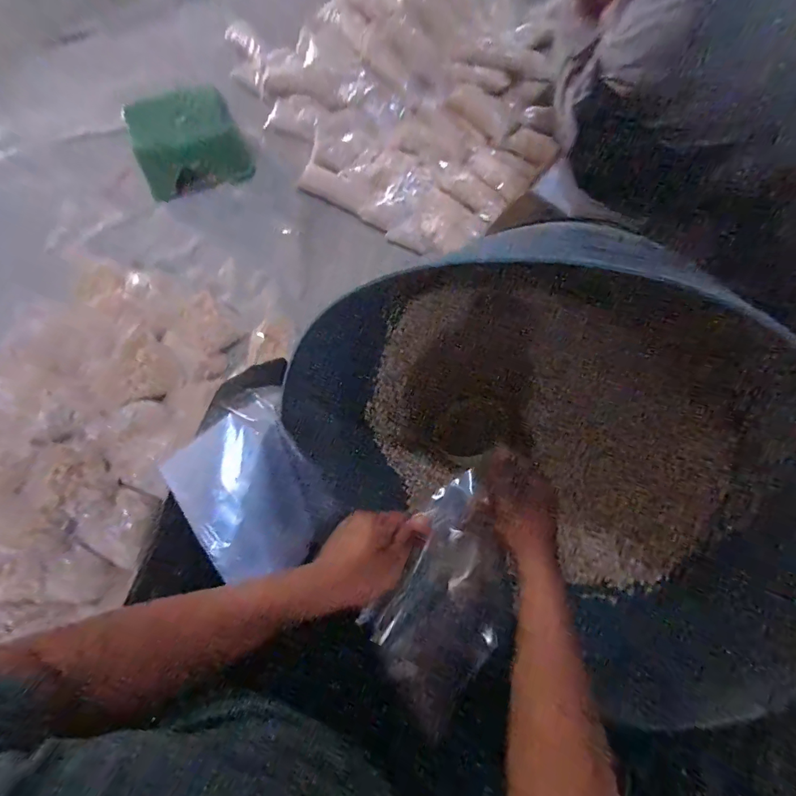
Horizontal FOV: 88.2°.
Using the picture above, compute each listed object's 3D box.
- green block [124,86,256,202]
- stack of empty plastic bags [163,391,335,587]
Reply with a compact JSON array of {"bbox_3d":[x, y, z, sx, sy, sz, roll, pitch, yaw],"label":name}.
[{"bbox_3d":[-0.557,-0.675,1.100,0.286,0.161,0.146,-27,76,-9],"label":"green block"},{"bbox_3d":[-0.175,0.105,0.491,0.157,0.021,0.191,-34,77,-11],"label":"stack of empty plastic bags"}]

